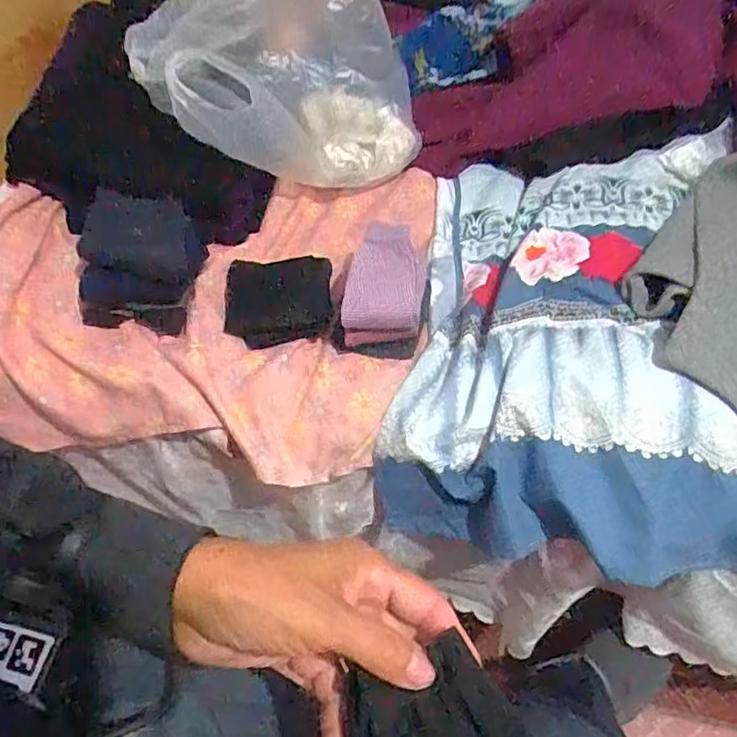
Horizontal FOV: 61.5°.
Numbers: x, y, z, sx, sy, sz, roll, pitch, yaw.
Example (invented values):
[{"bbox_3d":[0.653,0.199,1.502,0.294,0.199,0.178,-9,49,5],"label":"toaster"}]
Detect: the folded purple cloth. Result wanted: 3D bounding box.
[{"bbox_3d":[0.019,-0.086,0.643,0.086,0.025,0.129,9,84,26],"label":"folded purple cloth"}]

